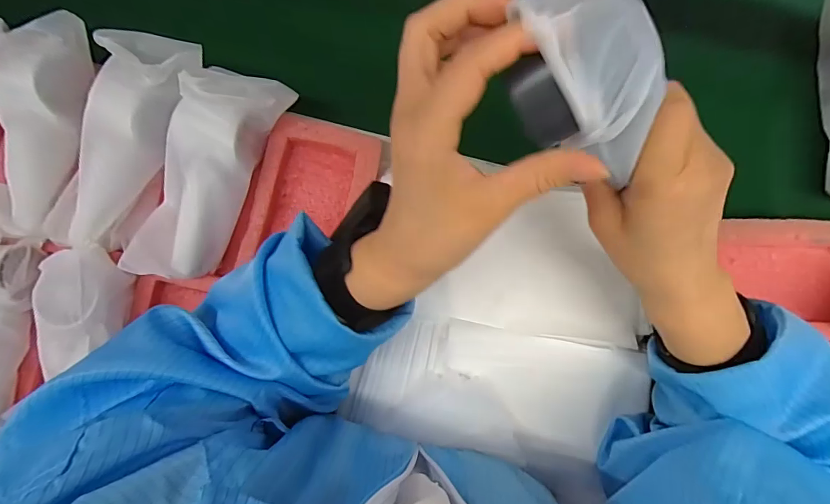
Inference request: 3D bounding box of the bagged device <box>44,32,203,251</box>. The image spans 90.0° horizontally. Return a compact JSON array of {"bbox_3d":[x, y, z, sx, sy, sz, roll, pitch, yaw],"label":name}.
[{"bbox_3d":[-0.247,-0.091,0.352,0.079,0.057,0.192,20,87,3],"label":"bagged device"}]

